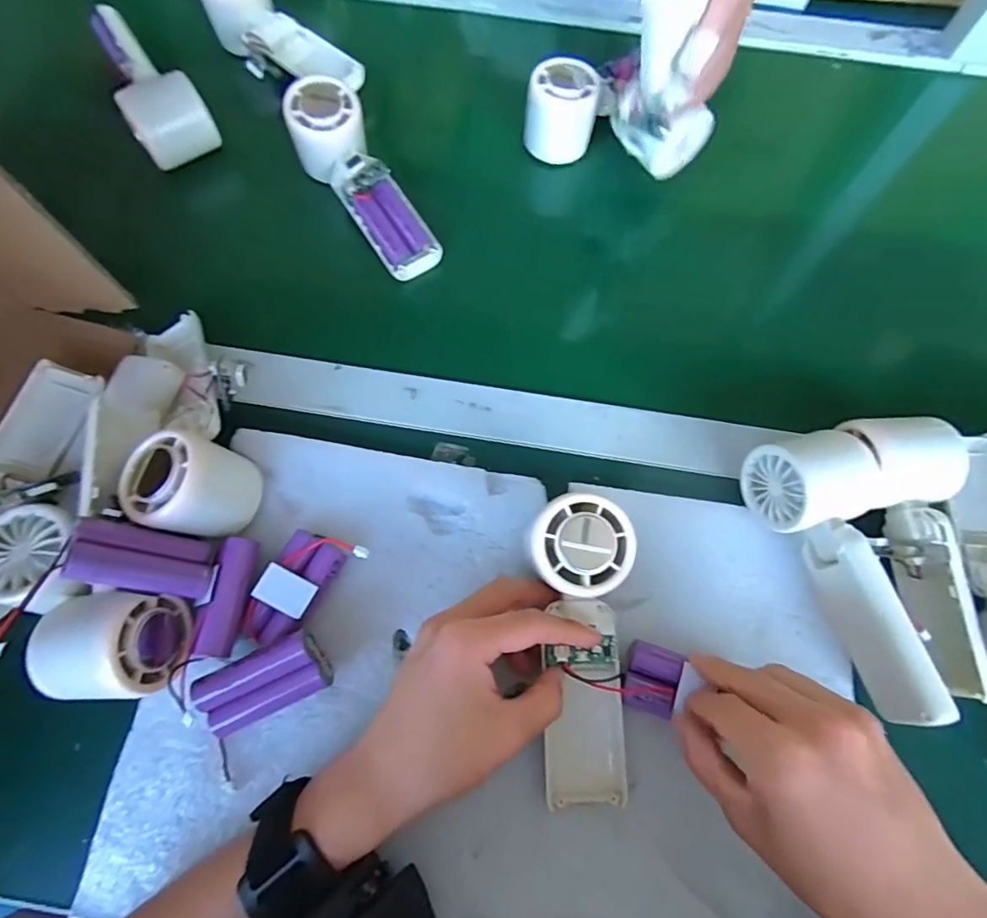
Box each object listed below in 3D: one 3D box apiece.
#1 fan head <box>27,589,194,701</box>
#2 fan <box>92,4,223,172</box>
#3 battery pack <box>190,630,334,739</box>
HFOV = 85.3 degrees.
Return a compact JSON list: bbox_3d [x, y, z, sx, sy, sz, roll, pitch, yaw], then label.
[{"bbox_3d":[-0.206,0.100,0.289,0.064,0.061,0.053,0,68,-2],"label":"fan head"},{"bbox_3d":[-0.293,-0.316,0.449,0.058,0.045,0.156,-33,73,-14],"label":"fan"},{"bbox_3d":[-0.126,0.123,0.296,0.068,0.034,0.033,-23,71,-11],"label":"battery pack"}]

